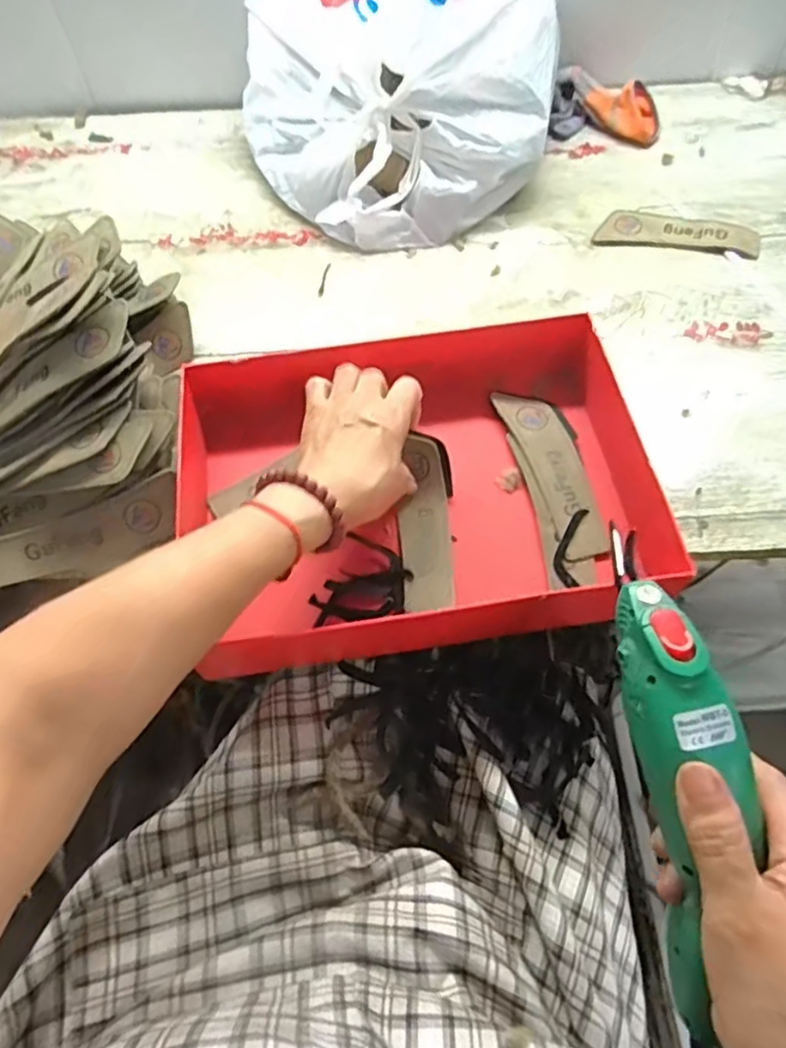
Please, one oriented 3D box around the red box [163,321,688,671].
[{"bbox_3d":[0.016,-0.031,0.491,0.327,0.077,0.230,-7,60,-1],"label":"red box"}]

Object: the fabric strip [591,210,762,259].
[{"bbox_3d":[0.279,-0.286,0.643,0.153,0.006,0.046,9,61,8],"label":"fabric strip"}]

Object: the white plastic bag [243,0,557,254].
[{"bbox_3d":[-0.003,-0.414,0.633,0.307,0.172,0.223,0,60,3],"label":"white plastic bag"}]

